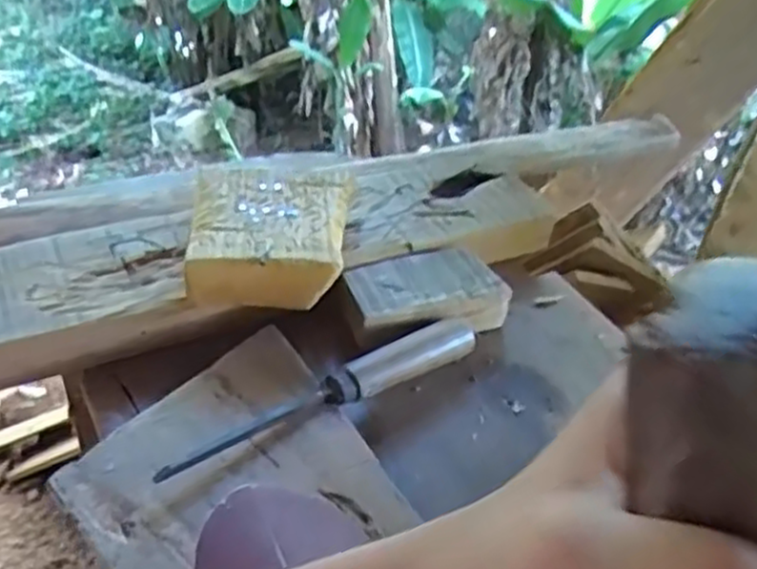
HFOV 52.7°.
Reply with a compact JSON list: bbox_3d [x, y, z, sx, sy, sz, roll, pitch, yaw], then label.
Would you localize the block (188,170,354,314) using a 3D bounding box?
[{"bbox_3d":[-0.077,-0.038,0.542,0.108,0.039,0.125,3,40,-5],"label":"block"}]

